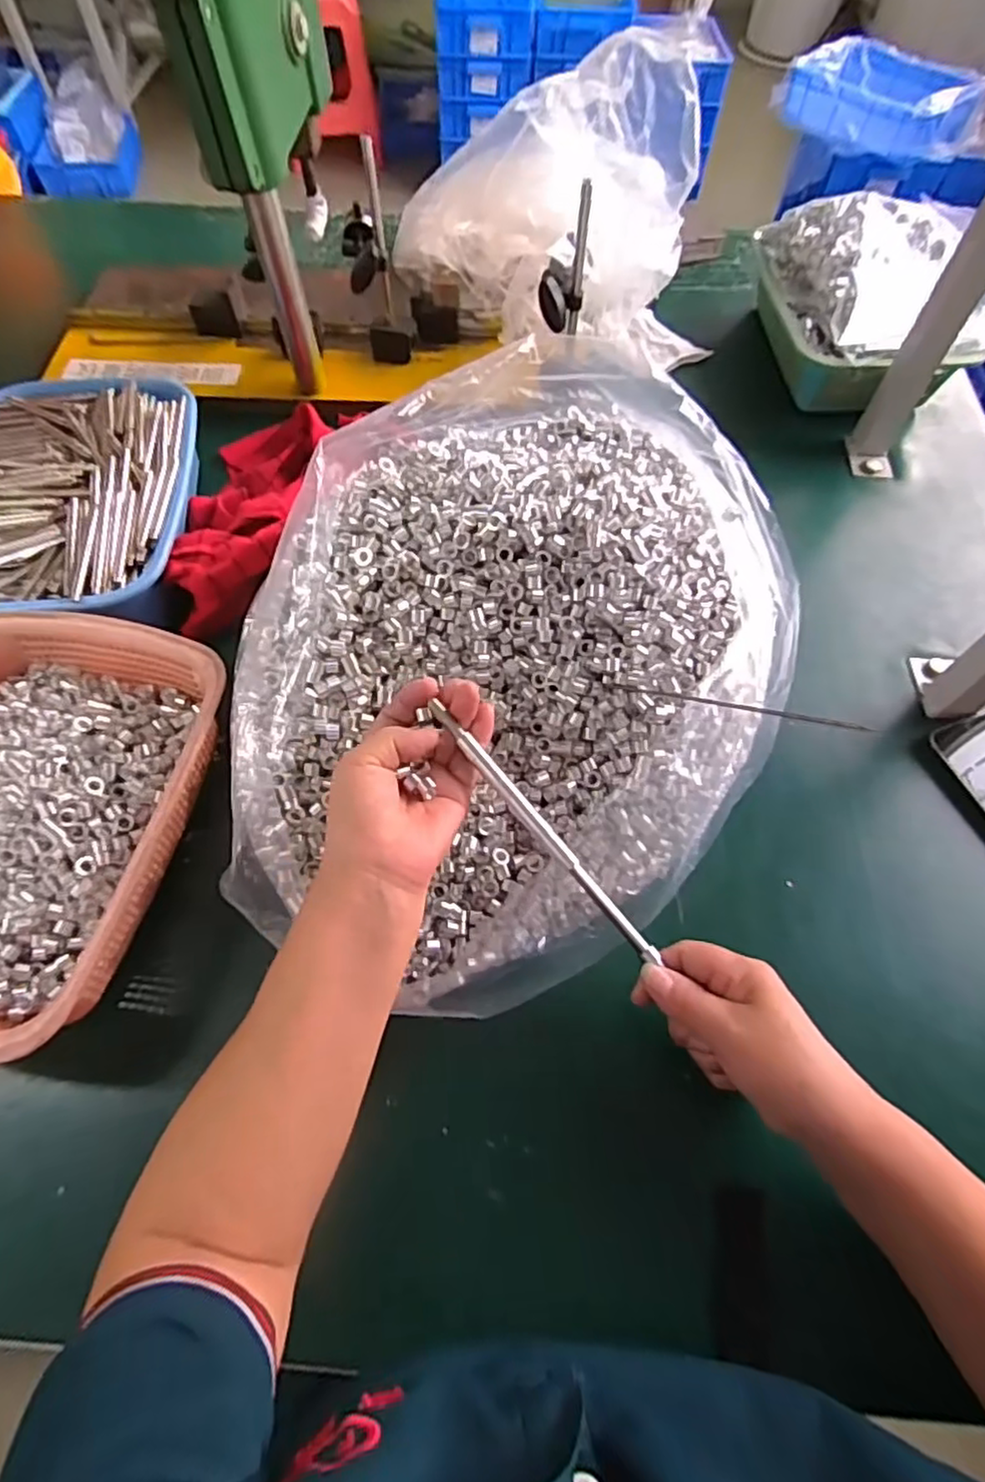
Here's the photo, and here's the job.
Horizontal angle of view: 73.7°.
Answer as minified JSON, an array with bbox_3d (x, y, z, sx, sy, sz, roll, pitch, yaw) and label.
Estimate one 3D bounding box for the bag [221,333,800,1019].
[{"bbox_3d":[0.023,-0.077,0.496,0.372,0.141,0.524,31,65,14],"label":"bag"}]

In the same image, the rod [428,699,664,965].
[{"bbox_3d":[0.032,0.055,0.407,0.009,0.007,0.201,-39,86,-20],"label":"rod"}]

